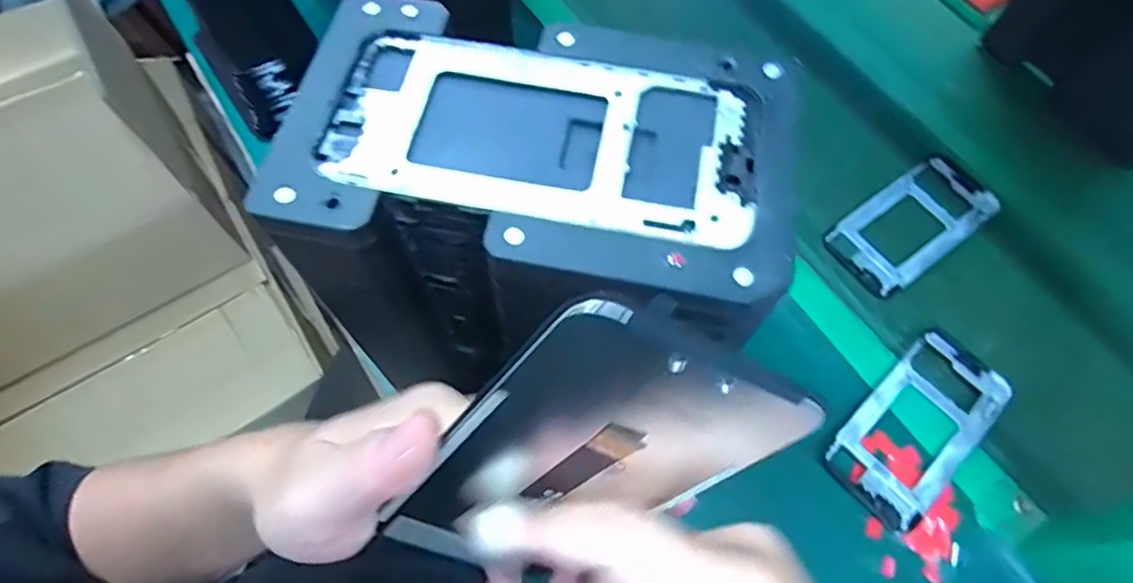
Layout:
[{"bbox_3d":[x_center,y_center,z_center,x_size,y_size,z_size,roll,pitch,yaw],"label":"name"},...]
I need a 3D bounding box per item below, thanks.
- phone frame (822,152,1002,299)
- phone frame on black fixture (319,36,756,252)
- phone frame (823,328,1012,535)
[{"bbox_3d":[0.302,-0.060,0.535,0.156,0.005,0.076,-34,71,-15],"label":"phone frame"},{"bbox_3d":[-0.008,-0.059,0.229,0.155,0.004,0.076,10,66,3],"label":"phone frame on black fixture"},{"bbox_3d":[0.261,0.096,0.449,0.157,0.008,0.075,-39,73,-17],"label":"phone frame"}]

